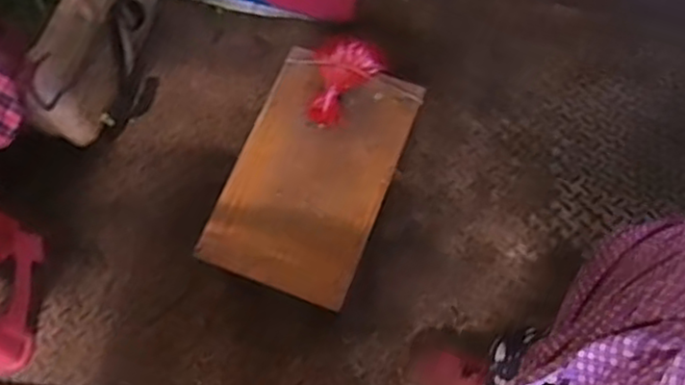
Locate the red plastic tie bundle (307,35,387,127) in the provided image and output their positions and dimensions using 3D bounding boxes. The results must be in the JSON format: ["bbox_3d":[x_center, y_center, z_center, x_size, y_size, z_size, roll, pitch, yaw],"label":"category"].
[{"bbox_3d":[-0.012,-0.219,1.283,0.108,0.054,0.195,30,70,13],"label":"red plastic tie bundle"}]

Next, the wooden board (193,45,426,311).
[{"bbox_3d":[-0.049,-0.044,1.229,0.266,0.035,0.449,20,65,7],"label":"wooden board"}]

